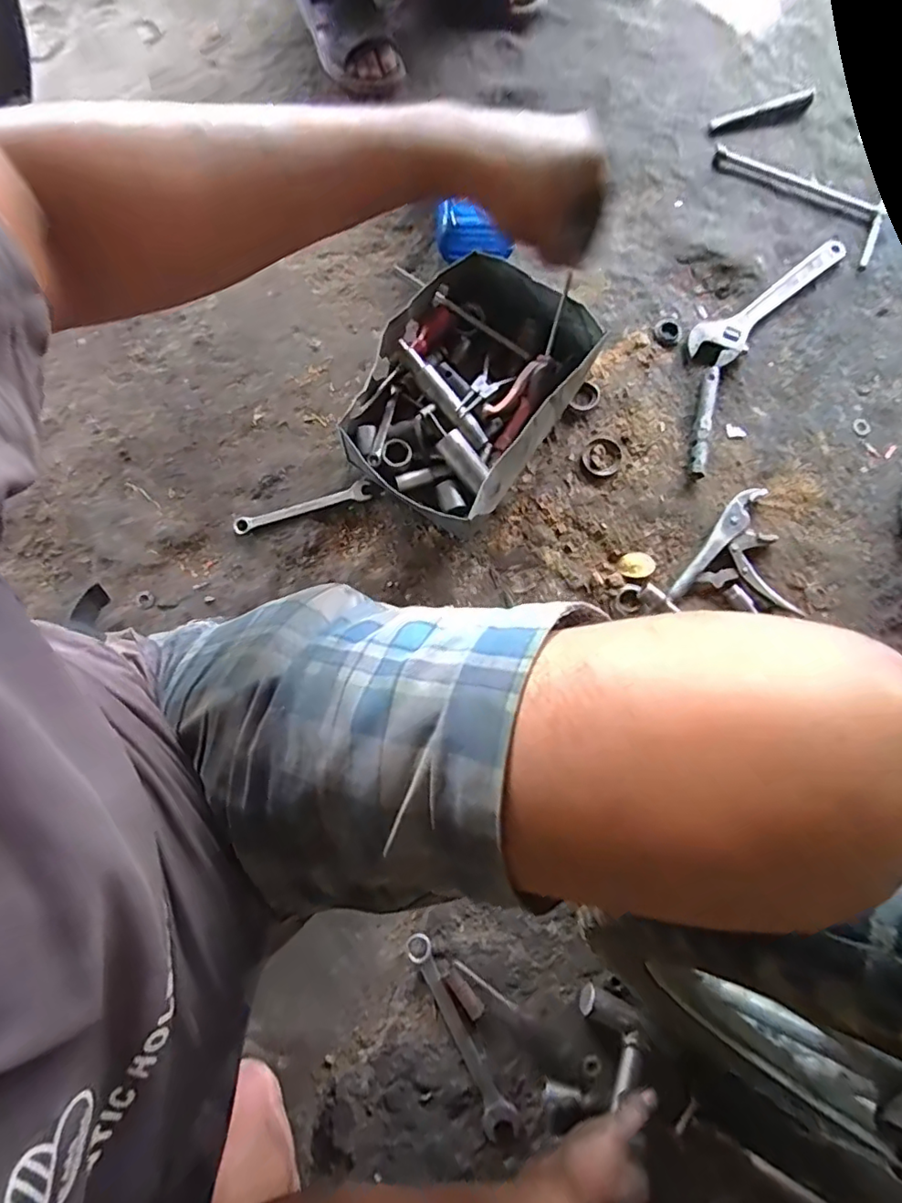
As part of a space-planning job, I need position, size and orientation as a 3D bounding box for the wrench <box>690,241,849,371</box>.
[{"bbox_3d":[0.465,-0.426,0.794,0.284,0.024,0.068,-33,82,-7],"label":"wrench"}]

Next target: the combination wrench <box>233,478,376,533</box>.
[{"bbox_3d":[-0.194,-0.121,0.732,0.183,0.011,0.026,-18,80,-4],"label":"combination wrench"}]

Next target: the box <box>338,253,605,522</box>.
[{"bbox_3d":[0.018,-0.271,0.718,0.223,0.096,0.312,33,80,5],"label":"box"}]

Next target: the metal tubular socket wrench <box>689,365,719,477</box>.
[{"bbox_3d":[0.344,-0.244,0.760,0.021,0.016,0.163,13,79,1],"label":"metal tubular socket wrench"}]

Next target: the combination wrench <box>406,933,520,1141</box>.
[{"bbox_3d":[0.010,0.482,0.620,0.037,0.010,0.215,-27,81,-6],"label":"combination wrench"}]

